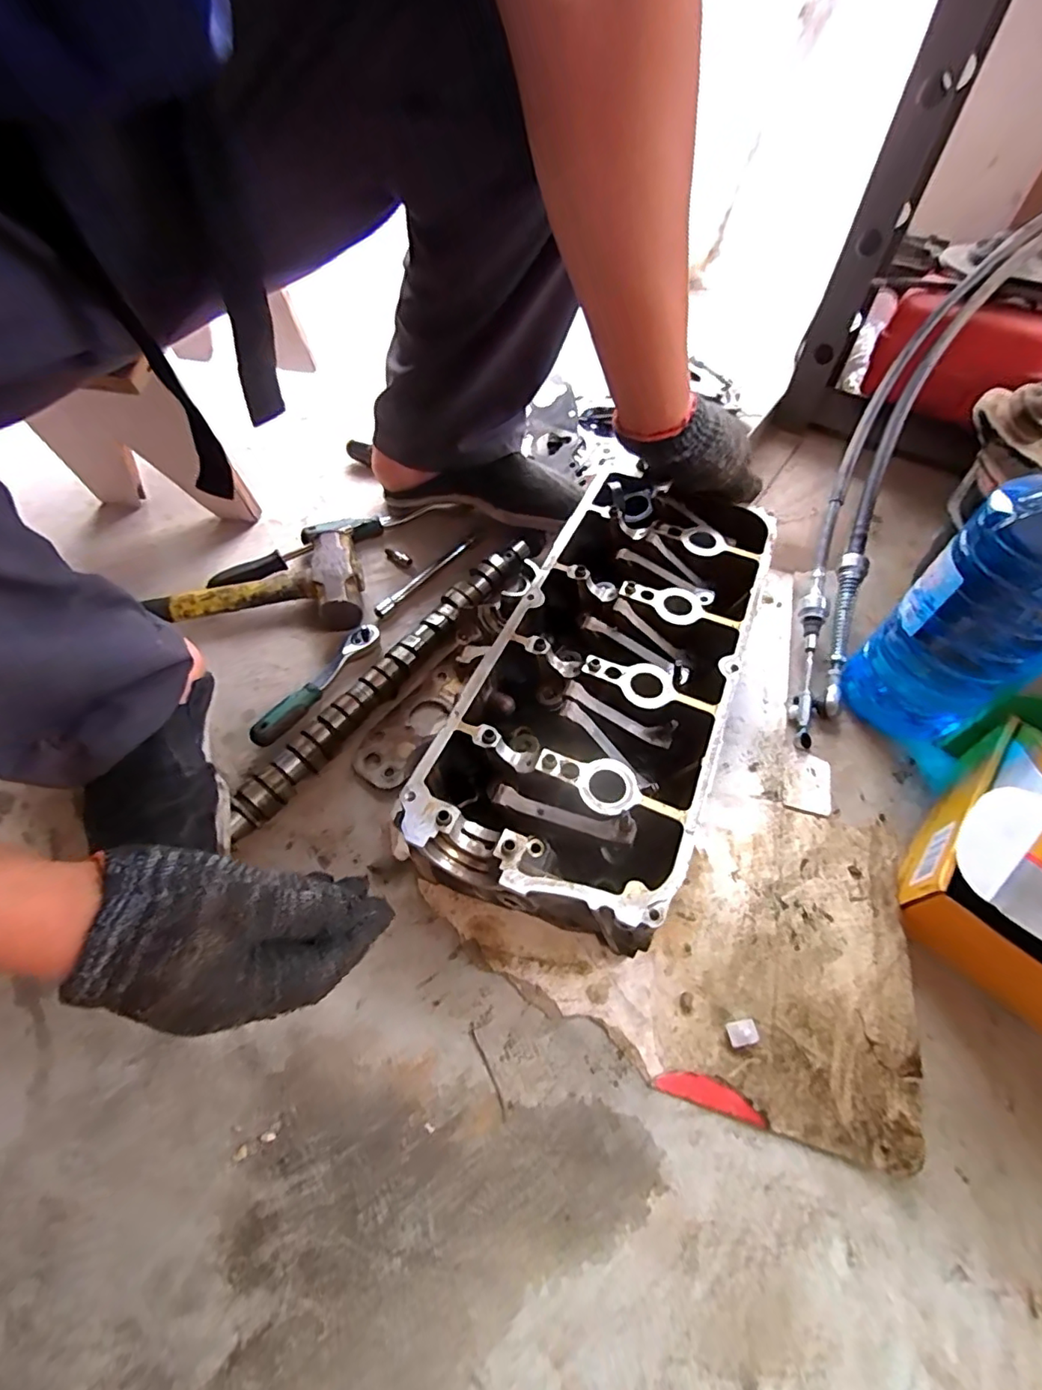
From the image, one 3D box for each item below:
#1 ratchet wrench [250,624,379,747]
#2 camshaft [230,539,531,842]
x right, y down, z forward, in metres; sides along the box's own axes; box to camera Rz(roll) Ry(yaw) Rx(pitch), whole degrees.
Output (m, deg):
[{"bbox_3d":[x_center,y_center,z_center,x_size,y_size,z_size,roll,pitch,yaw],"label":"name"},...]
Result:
[{"bbox_3d":[-0.187,-0.012,0.512,0.024,0.023,0.151,26,59,15],"label":"ratchet wrench"},{"bbox_3d":[-0.111,-0.027,0.517,0.030,0.032,0.379,32,61,17],"label":"camshaft"}]

